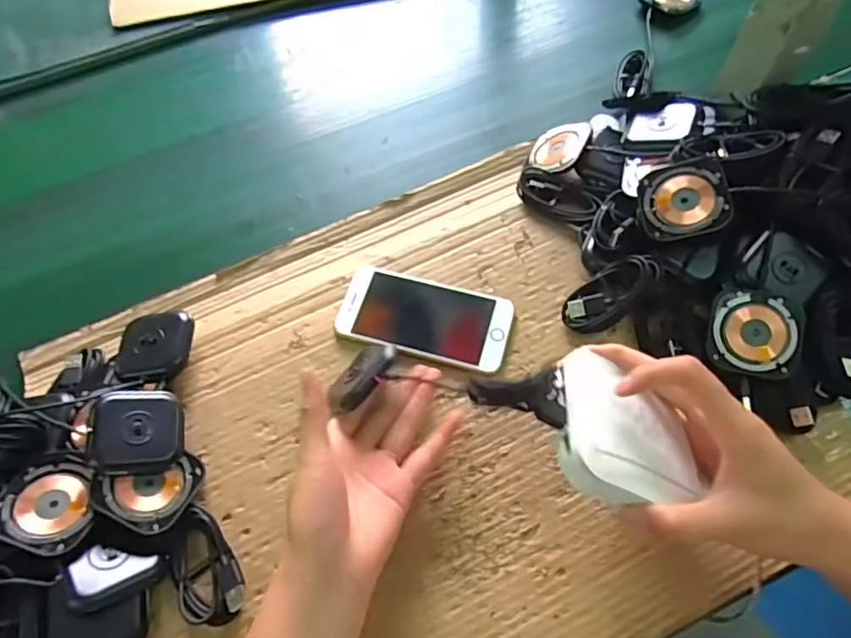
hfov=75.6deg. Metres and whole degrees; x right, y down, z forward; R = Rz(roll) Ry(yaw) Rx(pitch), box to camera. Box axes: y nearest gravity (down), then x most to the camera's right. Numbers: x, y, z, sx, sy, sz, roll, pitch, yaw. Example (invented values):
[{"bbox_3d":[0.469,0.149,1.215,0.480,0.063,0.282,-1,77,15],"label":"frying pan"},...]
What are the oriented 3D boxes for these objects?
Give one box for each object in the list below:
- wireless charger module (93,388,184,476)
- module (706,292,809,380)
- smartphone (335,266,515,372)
[{"bbox_3d":[-0.200,0.077,0.384,0.056,0.011,0.061,4,58,-32],"label":"wireless charger module"},{"bbox_3d":[0.233,0.010,0.389,0.059,0.012,0.061,11,80,15],"label":"module"},{"bbox_3d":[0.000,-0.001,0.442,0.134,0.011,0.068,13,64,10],"label":"smartphone"}]

